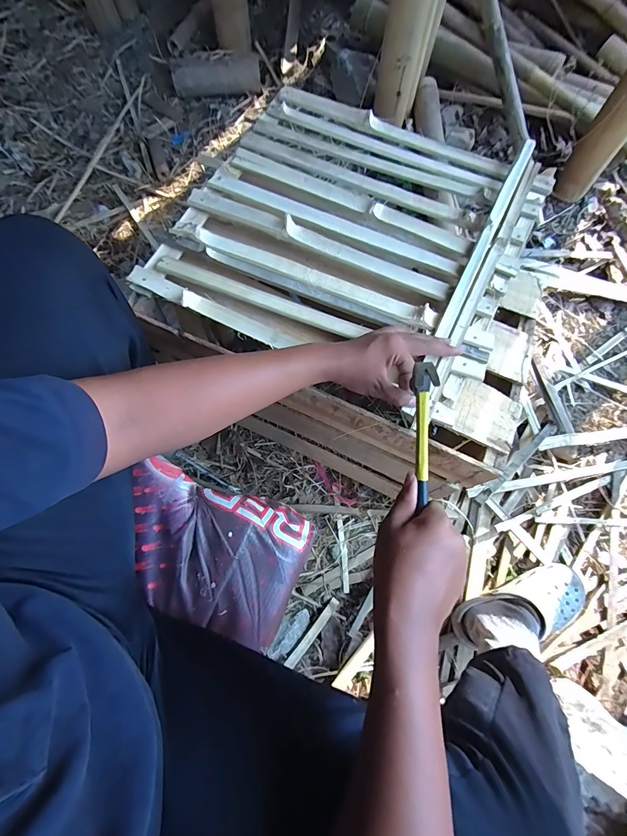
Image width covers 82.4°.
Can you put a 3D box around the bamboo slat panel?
[{"bbox_3d":[0.071,-0.284,0.549,0.503,0.043,0.466,25,76,5],"label":"bamboo slat panel"}]

